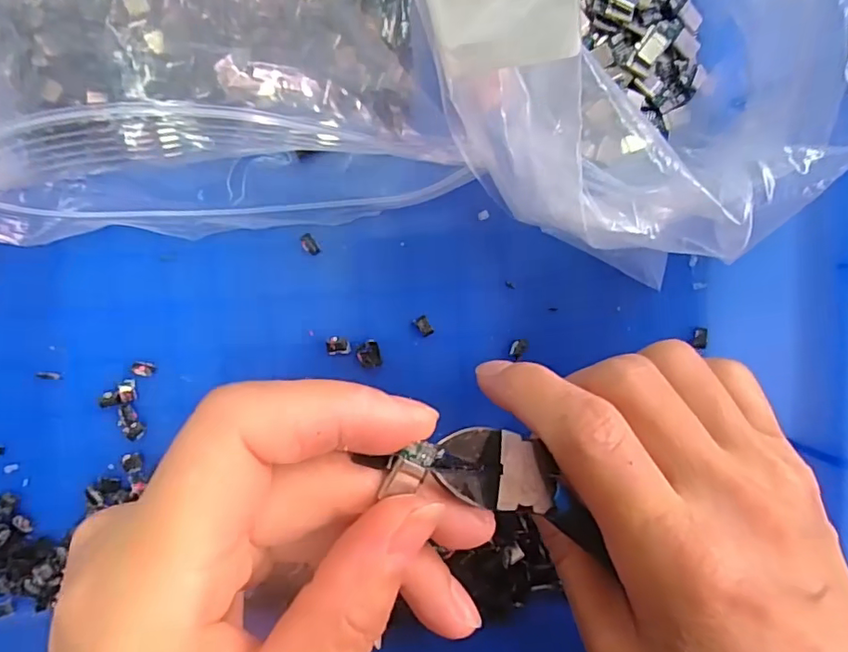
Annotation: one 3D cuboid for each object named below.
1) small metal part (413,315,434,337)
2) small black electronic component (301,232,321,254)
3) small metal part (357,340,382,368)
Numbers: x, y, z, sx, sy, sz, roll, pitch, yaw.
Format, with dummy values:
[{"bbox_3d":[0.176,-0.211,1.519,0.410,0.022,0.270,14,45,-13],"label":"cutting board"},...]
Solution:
[{"bbox_3d":[0.000,0.000,0.227,0.006,0.004,0.009,-33,98,3],"label":"small metal part"},{"bbox_3d":[-0.046,-0.033,0.221,0.005,0.004,0.009,-33,98,3],"label":"small black electronic component"},{"bbox_3d":[-0.023,0.012,0.226,0.009,0.004,0.011,-14,98,0],"label":"small metal part"}]

